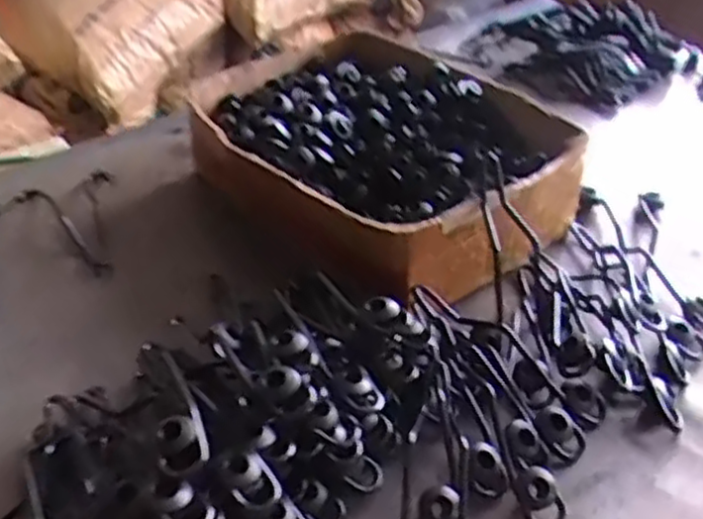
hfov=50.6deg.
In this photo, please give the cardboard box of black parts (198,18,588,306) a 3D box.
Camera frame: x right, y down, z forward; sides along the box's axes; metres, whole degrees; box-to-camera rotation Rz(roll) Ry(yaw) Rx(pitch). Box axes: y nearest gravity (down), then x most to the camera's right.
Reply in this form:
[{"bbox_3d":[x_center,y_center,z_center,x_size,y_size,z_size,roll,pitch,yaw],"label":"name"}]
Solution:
[{"bbox_3d":[0.023,-0.135,0.912,0.312,0.154,0.457,-31,48,-33],"label":"cardboard box of black parts"}]

